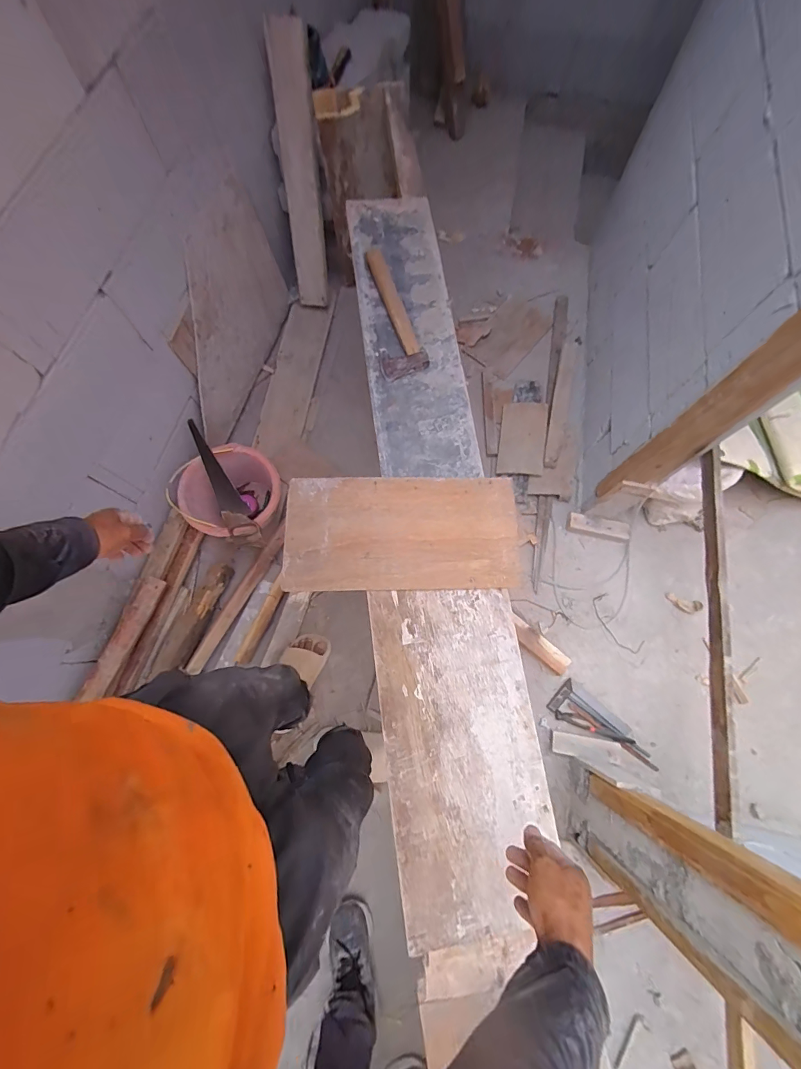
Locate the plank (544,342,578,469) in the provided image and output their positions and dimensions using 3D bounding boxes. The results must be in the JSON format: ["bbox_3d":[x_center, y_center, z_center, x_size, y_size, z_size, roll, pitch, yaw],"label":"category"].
[{"bbox_3d":[0.590,-0.486,1.485,0.064,0.033,0.540,15,75,4],"label":"plank"}]

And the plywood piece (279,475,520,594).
[{"bbox_3d":[0.003,-0.006,0.758,0.427,0.015,0.216,-1,75,0],"label":"plywood piece"}]

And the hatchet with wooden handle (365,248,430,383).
[{"bbox_3d":[-0.036,-0.482,0.877,0.092,0.025,0.321,-18,76,-5],"label":"hatchet with wooden handle"}]

